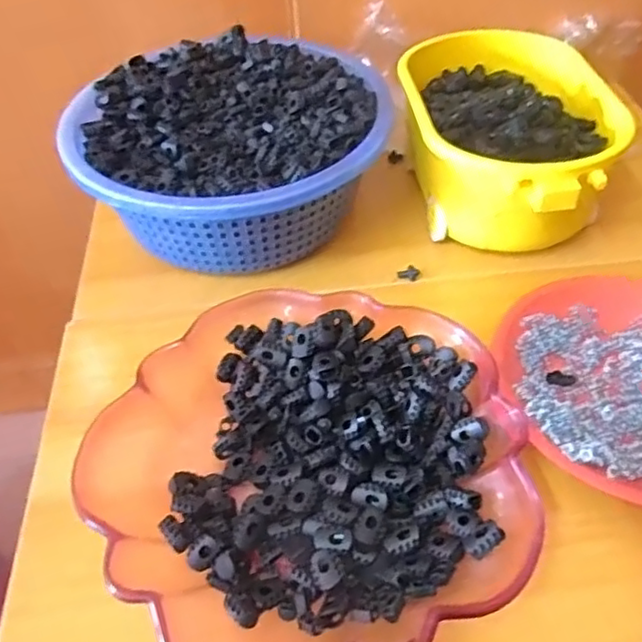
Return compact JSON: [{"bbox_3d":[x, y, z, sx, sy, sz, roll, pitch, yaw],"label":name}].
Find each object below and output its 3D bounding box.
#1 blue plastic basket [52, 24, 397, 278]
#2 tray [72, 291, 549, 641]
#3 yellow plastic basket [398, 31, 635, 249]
[{"bbox_3d":[-0.079,-0.156,0.578,0.271,0.094,0.254,-13,48,-8],"label":"blue plastic basket"},{"bbox_3d":[-0.009,0.093,0.386,0.252,0.062,0.245,1,48,5],"label":"tray"},{"bbox_3d":[0.165,-0.161,0.589,0.167,0.111,0.252,-2,47,2],"label":"yellow plastic basket"}]

